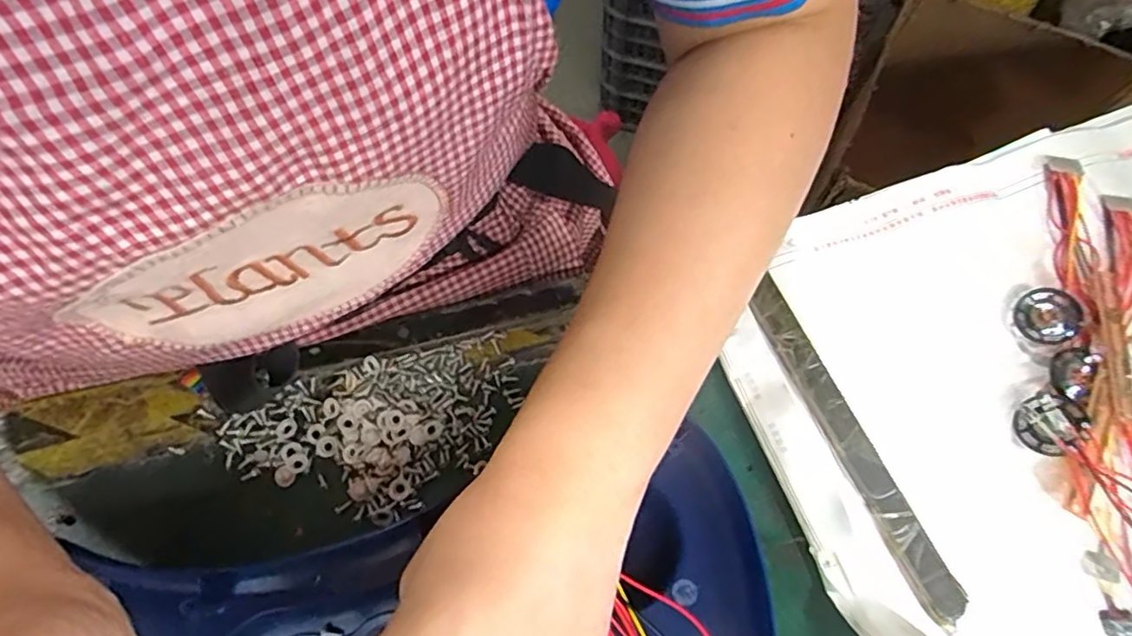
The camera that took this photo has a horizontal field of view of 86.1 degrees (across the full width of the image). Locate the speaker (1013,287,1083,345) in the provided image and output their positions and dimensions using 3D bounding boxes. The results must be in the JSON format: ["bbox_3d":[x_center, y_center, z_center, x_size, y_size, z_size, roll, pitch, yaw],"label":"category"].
[{"bbox_3d":[0.248,-0.002,0.311,0.030,0.009,0.028,0,69,1],"label":"speaker"}]

